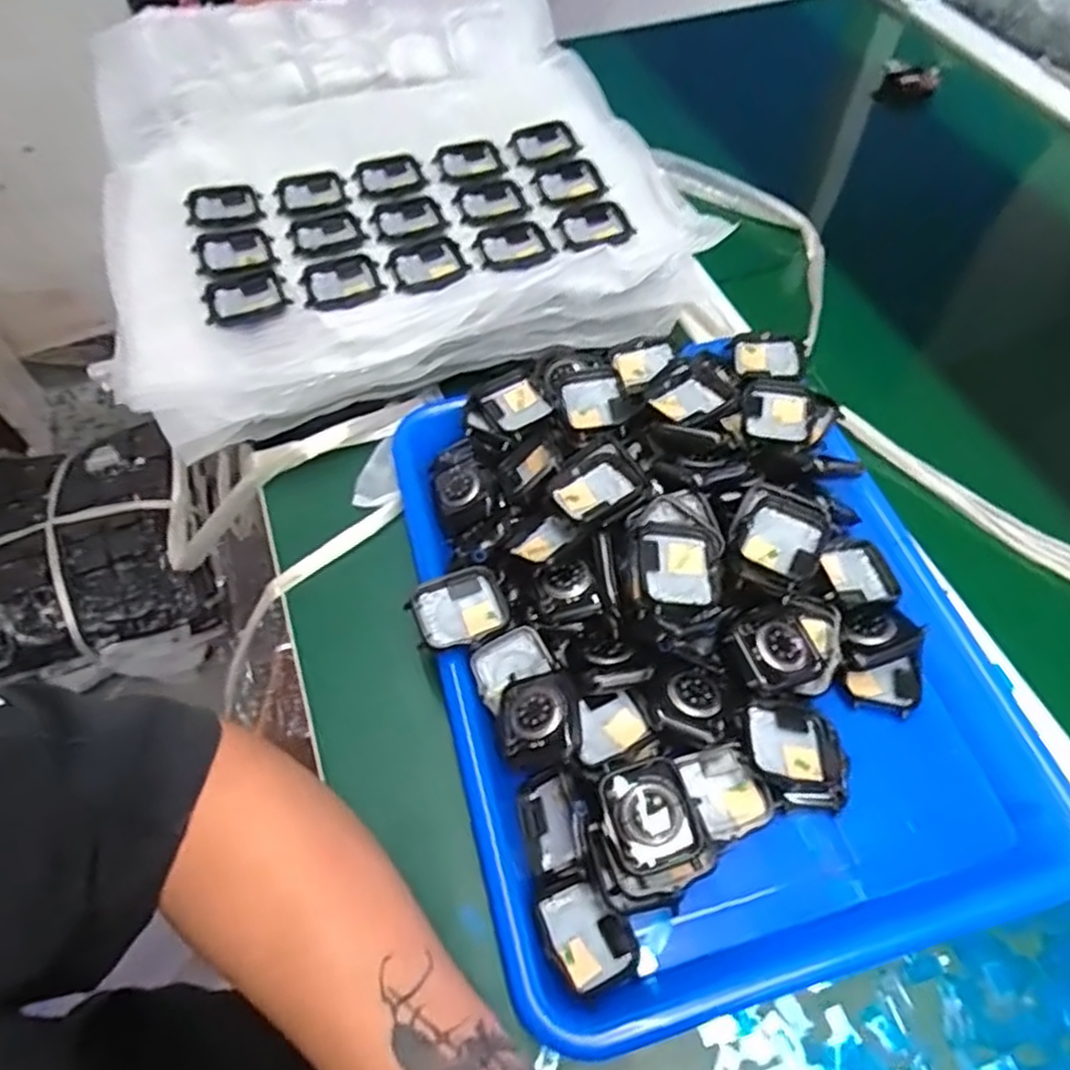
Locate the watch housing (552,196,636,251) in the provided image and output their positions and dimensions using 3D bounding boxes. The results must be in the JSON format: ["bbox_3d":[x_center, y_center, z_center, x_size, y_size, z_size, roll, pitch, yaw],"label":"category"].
[{"bbox_3d":[0.039,-0.204,0.486,0.046,0.009,0.046,-19,58,-9],"label":"watch housing"}]

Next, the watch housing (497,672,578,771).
[{"bbox_3d":[0.001,0.084,0.334,0.035,0.016,0.043,-6,57,-2],"label":"watch housing"}]

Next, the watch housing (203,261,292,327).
[{"bbox_3d":[-0.173,-0.142,0.438,0.045,0.005,0.045,-26,60,-14],"label":"watch housing"}]

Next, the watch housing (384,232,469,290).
[{"bbox_3d":[-0.068,-0.171,0.460,0.045,0.007,0.048,-19,58,-10],"label":"watch housing"}]

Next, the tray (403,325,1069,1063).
[{"bbox_3d":[0.073,0.036,0.365,0.251,0.061,0.323,-15,58,-7],"label":"tray"}]

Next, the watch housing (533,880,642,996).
[{"bbox_3d":[0.022,0.166,0.304,0.039,0.008,0.040,-5,54,-27],"label":"watch housing"}]

